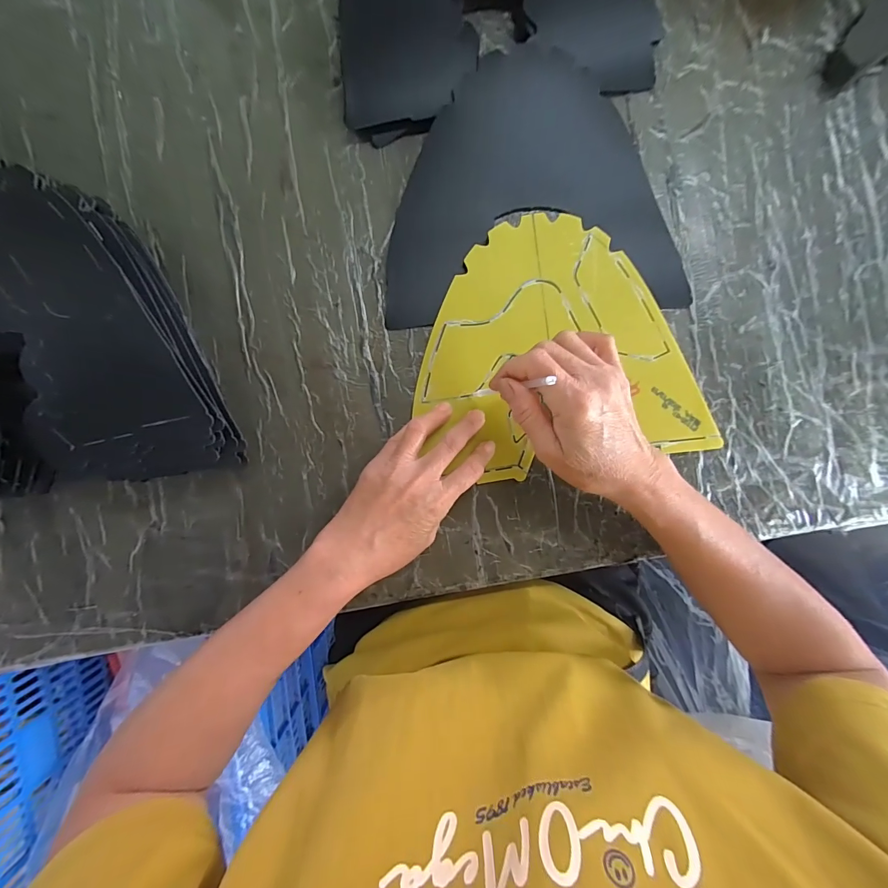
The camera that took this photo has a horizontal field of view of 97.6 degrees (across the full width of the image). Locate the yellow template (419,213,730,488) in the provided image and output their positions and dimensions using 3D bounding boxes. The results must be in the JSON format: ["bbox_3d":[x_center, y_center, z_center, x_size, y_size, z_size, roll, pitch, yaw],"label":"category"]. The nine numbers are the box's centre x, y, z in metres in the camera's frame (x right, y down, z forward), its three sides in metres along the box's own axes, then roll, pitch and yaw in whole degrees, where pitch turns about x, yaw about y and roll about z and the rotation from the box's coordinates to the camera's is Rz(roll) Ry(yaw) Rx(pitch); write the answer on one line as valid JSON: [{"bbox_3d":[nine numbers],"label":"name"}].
[{"bbox_3d":[0.093,-0.083,0.331,0.232,0.007,0.209,-10,93,1],"label":"yellow template"}]

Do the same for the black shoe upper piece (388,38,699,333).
[{"bbox_3d":[0.072,-0.214,0.329,0.250,0.009,0.205,-4,95,-1],"label":"black shoe upper piece"}]

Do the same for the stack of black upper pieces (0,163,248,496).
[{"bbox_3d":[-0.306,-0.059,0.293,0.245,0.088,0.225,-21,93,1],"label":"stack of black upper pieces"}]

